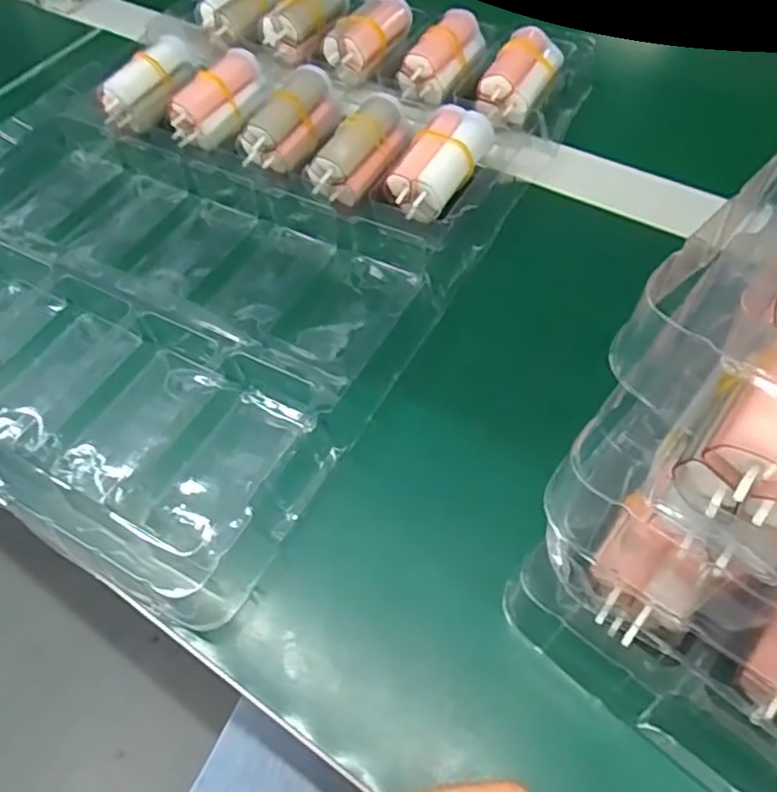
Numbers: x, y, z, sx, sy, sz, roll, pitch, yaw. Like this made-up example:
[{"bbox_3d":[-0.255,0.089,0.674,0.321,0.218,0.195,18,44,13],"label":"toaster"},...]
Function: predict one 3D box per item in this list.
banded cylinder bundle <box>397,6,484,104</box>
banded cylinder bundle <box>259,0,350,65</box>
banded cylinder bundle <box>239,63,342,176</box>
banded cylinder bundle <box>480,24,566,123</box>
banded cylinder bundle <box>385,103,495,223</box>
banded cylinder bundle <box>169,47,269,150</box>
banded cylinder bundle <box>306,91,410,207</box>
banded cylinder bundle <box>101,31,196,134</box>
[{"bbox_3d":[0.037,-0.216,0.412,0.031,0.025,0.066,25,62,20],"label":"banded cylinder bundle"},{"bbox_3d":[-0.057,-0.259,0.446,0.037,0.028,0.069,23,61,19],"label":"banded cylinder bundle"},{"bbox_3d":[-0.055,-0.162,0.382,0.033,0.025,0.065,27,62,21],"label":"banded cylinder bundle"},{"bbox_3d":[0.081,-0.194,0.393,0.036,0.021,0.068,19,60,17],"label":"banded cylinder bundle"},{"bbox_3d":[0.029,-0.125,0.351,0.035,0.023,0.066,25,61,19],"label":"banded cylinder bundle"},{"bbox_3d":[-0.101,-0.179,0.394,0.028,0.029,0.068,34,65,24],"label":"banded cylinder bundle"},{"bbox_3d":[-0.015,-0.137,0.362,0.034,0.025,0.065,29,63,22],"label":"banded cylinder bundle"},{"bbox_3d":[-0.146,-0.195,0.407,0.028,0.026,0.071,32,78,23],"label":"banded cylinder bundle"}]

